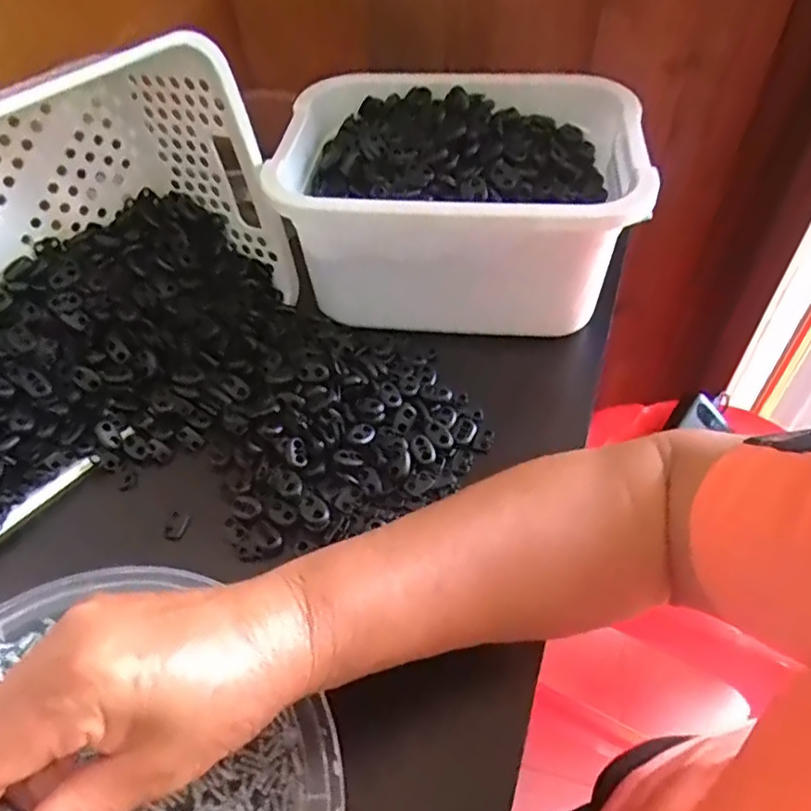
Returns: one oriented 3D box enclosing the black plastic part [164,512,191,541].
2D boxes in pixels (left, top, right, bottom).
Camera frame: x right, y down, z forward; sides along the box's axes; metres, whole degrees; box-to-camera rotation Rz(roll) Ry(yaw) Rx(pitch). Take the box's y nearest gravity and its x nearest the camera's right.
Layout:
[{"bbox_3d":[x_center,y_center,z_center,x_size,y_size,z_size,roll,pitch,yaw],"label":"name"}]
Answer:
[{"bbox_3d":[-0.139,0.074,0.394,0.014,0.004,0.017,12,51,13],"label":"black plastic part"}]

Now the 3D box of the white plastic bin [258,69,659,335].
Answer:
[{"bbox_3d":[0.039,-0.150,0.482,0.257,0.118,0.208,17,53,17],"label":"white plastic bin"}]

